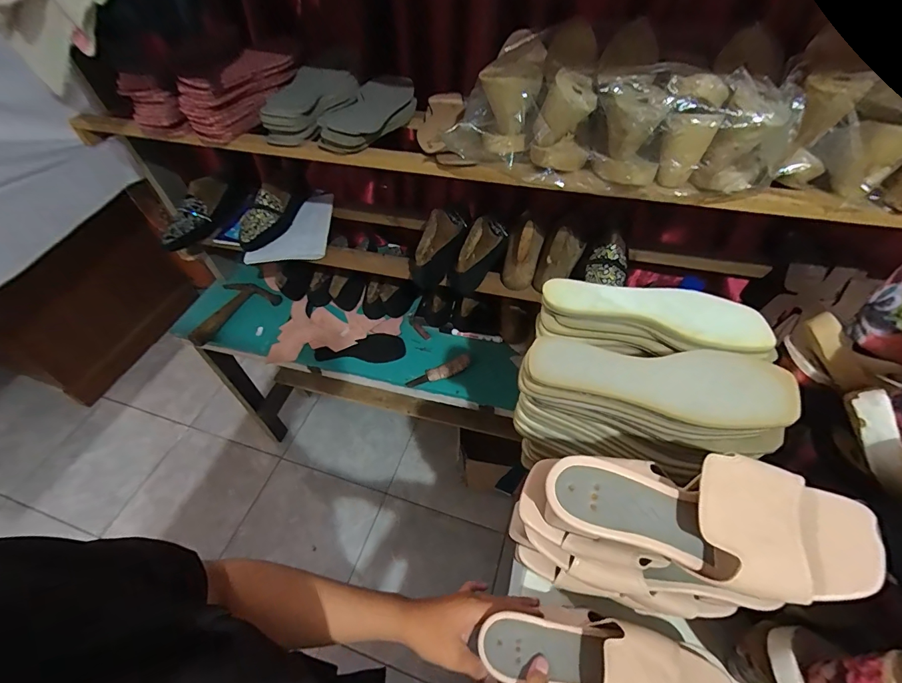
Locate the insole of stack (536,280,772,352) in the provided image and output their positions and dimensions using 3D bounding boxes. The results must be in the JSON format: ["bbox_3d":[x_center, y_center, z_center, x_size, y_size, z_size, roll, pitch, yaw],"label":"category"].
[{"bbox_3d":[0.232,-0.041,0.469,0.237,0.018,0.075,14,53,13],"label":"insole of stack"}]

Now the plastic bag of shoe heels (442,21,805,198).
[{"bbox_3d":[0.211,-0.327,0.550,0.414,0.114,0.254,8,51,8],"label":"plastic bag of shoe heels"}]

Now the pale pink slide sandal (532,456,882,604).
[{"bbox_3d":[0.193,0.143,0.316,0.232,0.067,0.084,7,51,8],"label":"pale pink slide sandal"}]

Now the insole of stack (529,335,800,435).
[{"bbox_3d":[0.194,0.038,0.387,0.227,0.018,0.072,7,68,13],"label":"insole of stack"}]

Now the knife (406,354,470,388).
[{"bbox_3d":[-0.026,0.064,0.863,0.141,0.013,0.032,-19,52,-13],"label":"knife"}]

